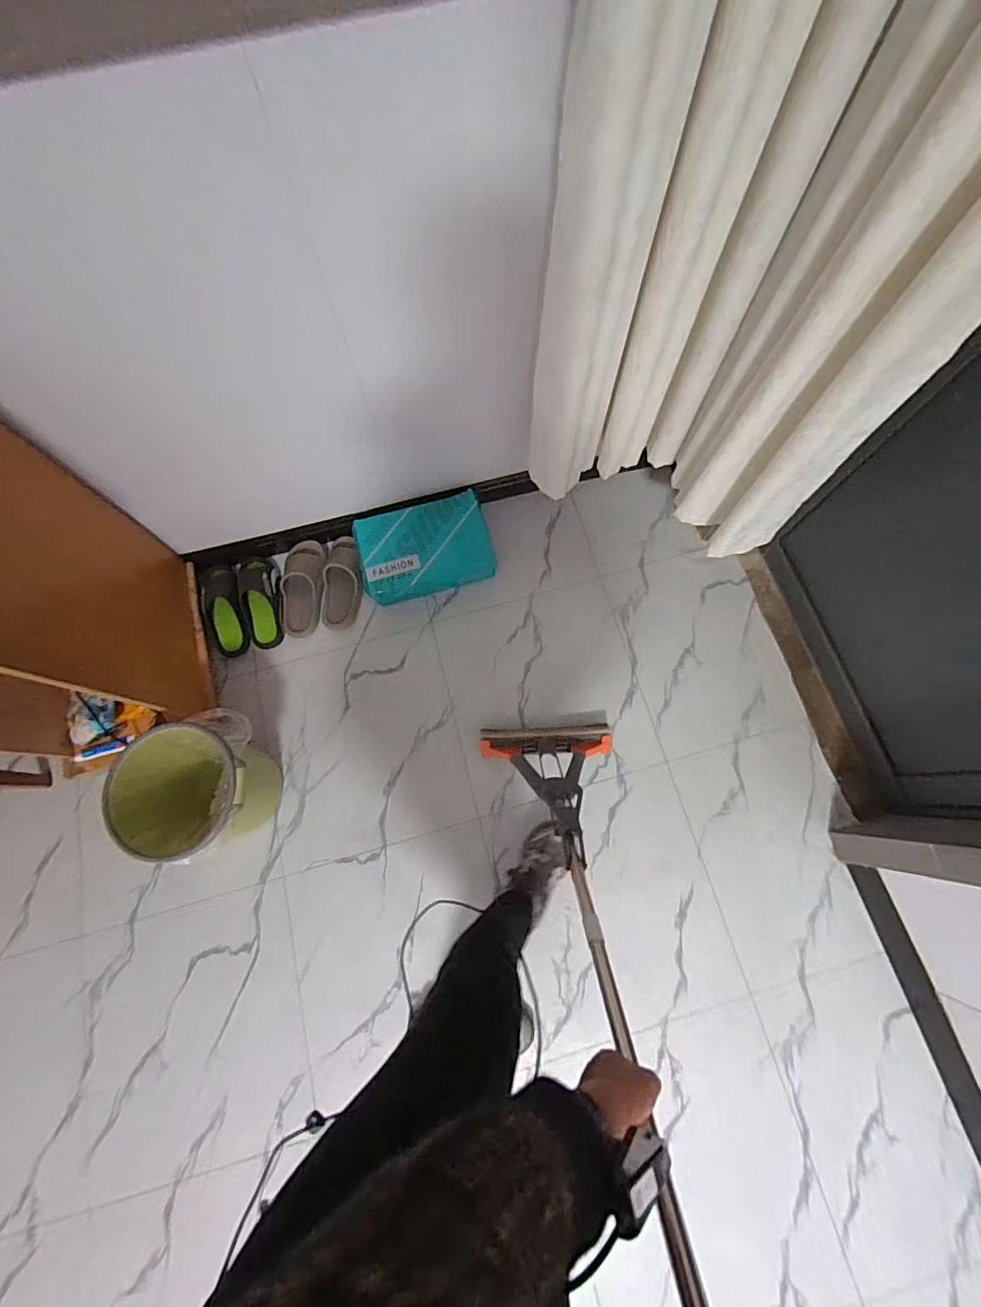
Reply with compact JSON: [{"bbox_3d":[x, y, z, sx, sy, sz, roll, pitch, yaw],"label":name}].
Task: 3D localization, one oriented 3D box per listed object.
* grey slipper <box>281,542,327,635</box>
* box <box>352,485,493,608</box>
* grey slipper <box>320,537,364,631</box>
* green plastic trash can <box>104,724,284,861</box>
[{"bbox_3d":[-0.531,-0.190,1.368,0.117,0.061,0.280,3,75,1],"label":"grey slipper"},{"bbox_3d":[-0.183,-0.291,1.356,0.369,0.123,0.235,-19,75,-4],"label":"box"},{"bbox_3d":[-0.414,-0.214,1.374,0.116,0.056,0.287,0,75,1],"label":"grey slipper"},{"bbox_3d":[-0.639,0.311,1.113,0.272,0.283,0.278,-3,75,0],"label":"green plastic trash can"}]

